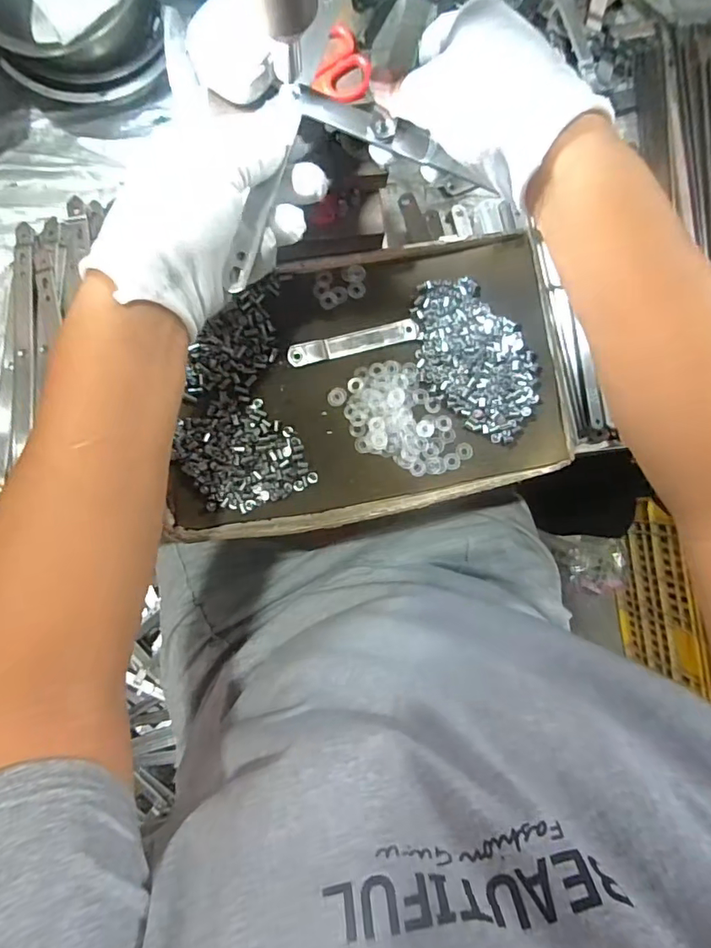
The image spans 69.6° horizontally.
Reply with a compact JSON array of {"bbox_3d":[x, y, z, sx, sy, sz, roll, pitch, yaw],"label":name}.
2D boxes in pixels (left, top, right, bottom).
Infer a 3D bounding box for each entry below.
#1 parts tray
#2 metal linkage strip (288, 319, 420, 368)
[{"bbox_3d":[0.008,-0.066,0.380,0.291,0.020,0.191,-10,88,-4],"label":"parts tray"},{"bbox_3d":[-0.001,-0.099,0.386,0.098,0.004,0.017,-13,89,-4],"label":"metal linkage strip"}]

